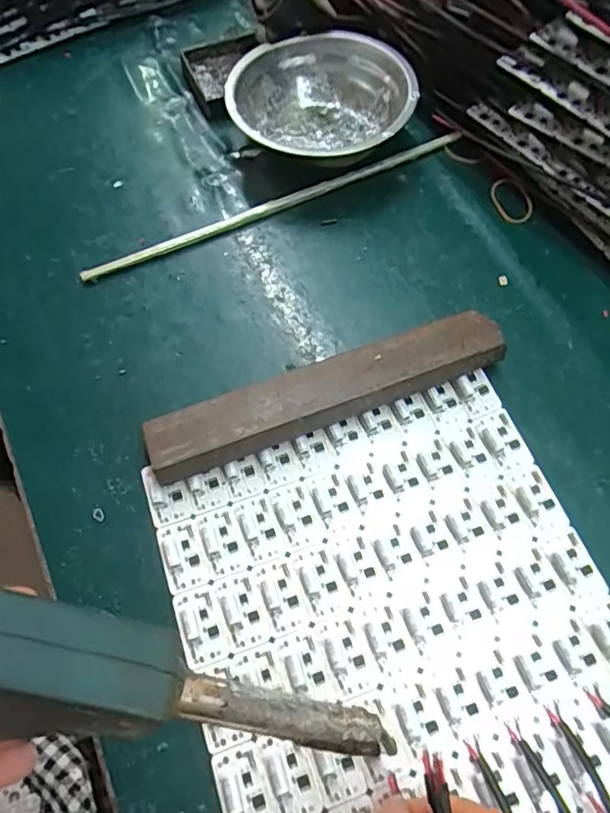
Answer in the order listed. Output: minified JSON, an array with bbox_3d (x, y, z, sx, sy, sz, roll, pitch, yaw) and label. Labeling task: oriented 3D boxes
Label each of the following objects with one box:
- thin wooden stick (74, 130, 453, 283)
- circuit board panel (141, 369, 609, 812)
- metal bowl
[{"bbox_3d":[-0.016,-0.138,0.388,0.278,0.007,0.008,-24,65,-10],"label":"thin wooden stick"},{"bbox_3d":[0.048,0.109,0.263,0.194,0.007,0.225,-19,64,-8],"label":"circuit board panel"},{"bbox_3d":[0.011,-0.222,0.417,0.124,0.045,0.124,-1,63,1],"label":"metal bowl"}]

